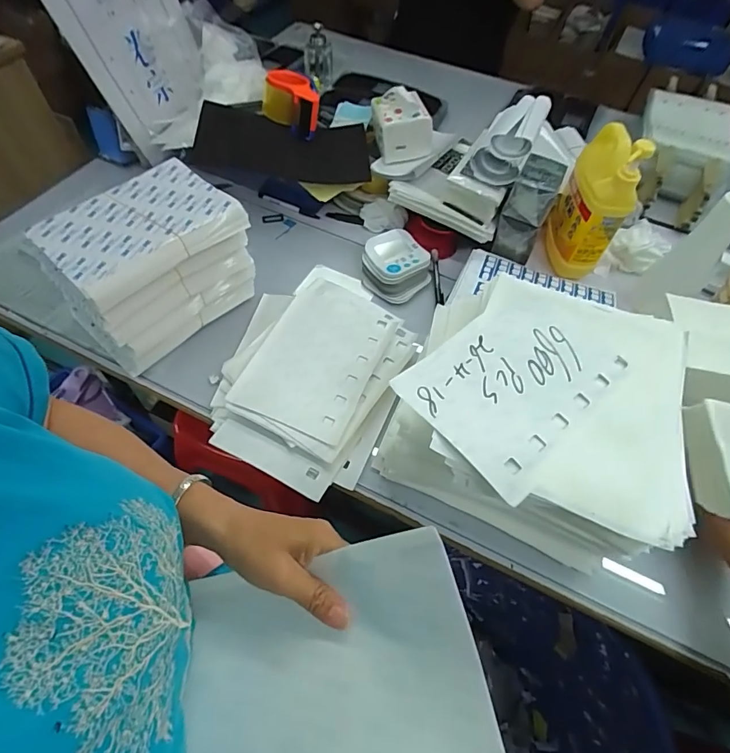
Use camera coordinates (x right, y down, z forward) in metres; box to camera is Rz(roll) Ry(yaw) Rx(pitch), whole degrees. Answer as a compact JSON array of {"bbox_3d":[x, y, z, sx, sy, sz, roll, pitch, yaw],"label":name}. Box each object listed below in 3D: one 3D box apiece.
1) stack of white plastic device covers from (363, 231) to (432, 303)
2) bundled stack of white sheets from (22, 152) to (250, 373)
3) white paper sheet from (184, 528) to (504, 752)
[{"bbox_3d":[0.050,-0.195,0.783,0.112,0.045,0.122,-33,65,-21],"label":"stack of white plastic device covers"},{"bbox_3d":[-0.298,-0.160,0.649,0.160,0.171,0.231,37,63,19],"label":"bundled stack of white sheets"},{"bbox_3d":[-0.029,0.208,0.297,0.206,0.025,0.162,-16,62,11],"label":"white paper sheet"}]

